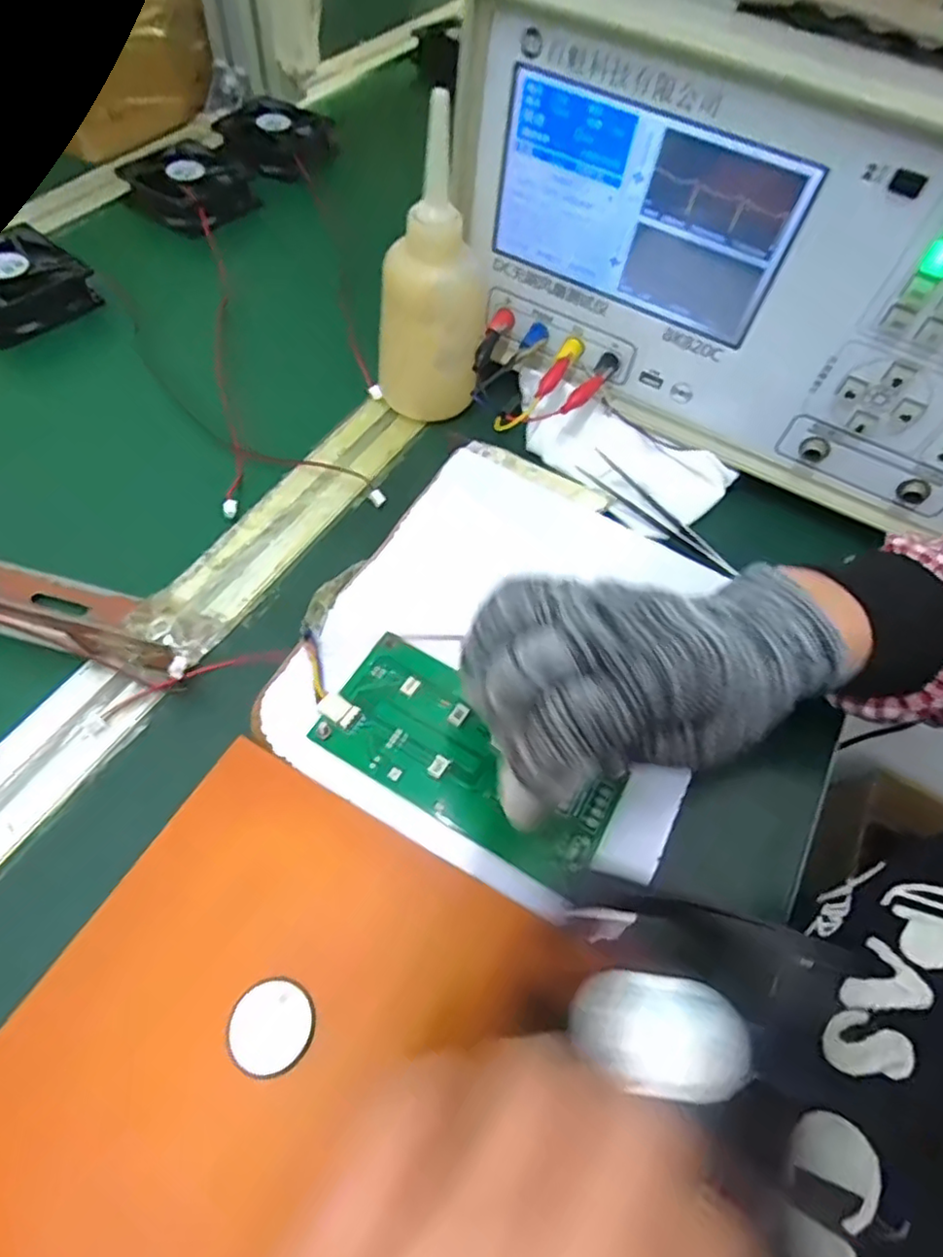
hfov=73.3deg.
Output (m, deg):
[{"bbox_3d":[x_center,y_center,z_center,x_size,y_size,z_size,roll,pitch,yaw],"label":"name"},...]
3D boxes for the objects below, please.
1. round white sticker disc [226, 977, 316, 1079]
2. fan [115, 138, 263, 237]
[{"bbox_3d":[-0.071,0.142,0.226,0.029,0.005,0.028,2,60,-3],"label":"round white sticker disc"},{"bbox_3d":[-0.223,-0.363,0.516,0.087,0.025,0.093,29,62,12],"label":"fan"}]

